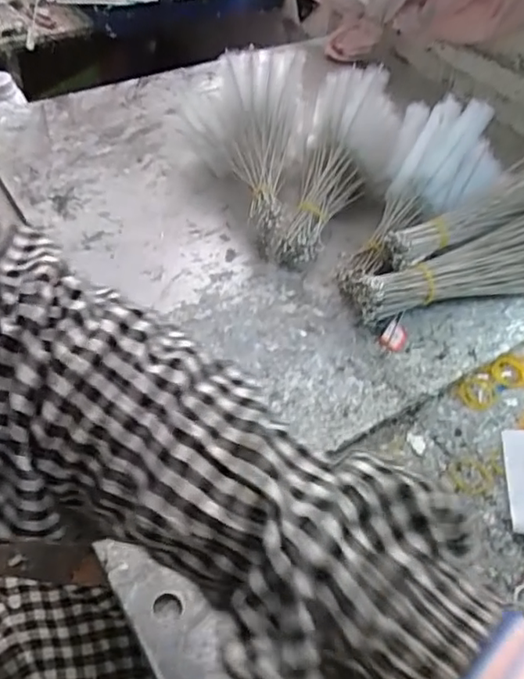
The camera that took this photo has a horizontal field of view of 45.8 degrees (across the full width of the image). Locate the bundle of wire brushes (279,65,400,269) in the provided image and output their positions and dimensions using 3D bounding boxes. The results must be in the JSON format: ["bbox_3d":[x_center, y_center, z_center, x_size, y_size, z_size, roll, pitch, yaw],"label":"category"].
[{"bbox_3d":[0.073,-0.166,0.632,0.090,0.075,0.212,21,84,15],"label":"bundle of wire brushes"}]

